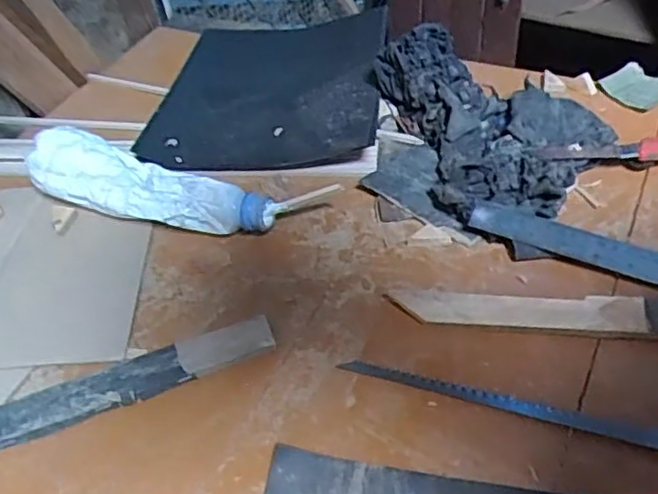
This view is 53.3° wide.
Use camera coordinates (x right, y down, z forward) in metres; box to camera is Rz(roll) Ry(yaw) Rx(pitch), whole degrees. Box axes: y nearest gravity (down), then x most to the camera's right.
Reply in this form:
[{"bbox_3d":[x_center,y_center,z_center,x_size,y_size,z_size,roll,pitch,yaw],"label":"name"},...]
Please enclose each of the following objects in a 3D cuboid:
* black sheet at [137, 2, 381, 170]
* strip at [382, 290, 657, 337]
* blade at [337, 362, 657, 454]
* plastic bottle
[{"bbox_3d":[-0.058,-0.177,0.693,0.227,0.033,0.276,3,48,9],"label":"black sheet"},{"bbox_3d":[0.190,0.048,0.470,0.285,0.018,0.031,3,48,9],"label":"strip"},{"bbox_3d":[0.165,0.109,0.418,0.324,0.016,0.044,6,48,12],"label":"blade"},{"bbox_3d":[-0.152,-0.056,0.572,0.217,0.060,0.068,12,50,16],"label":"plastic bottle"}]

